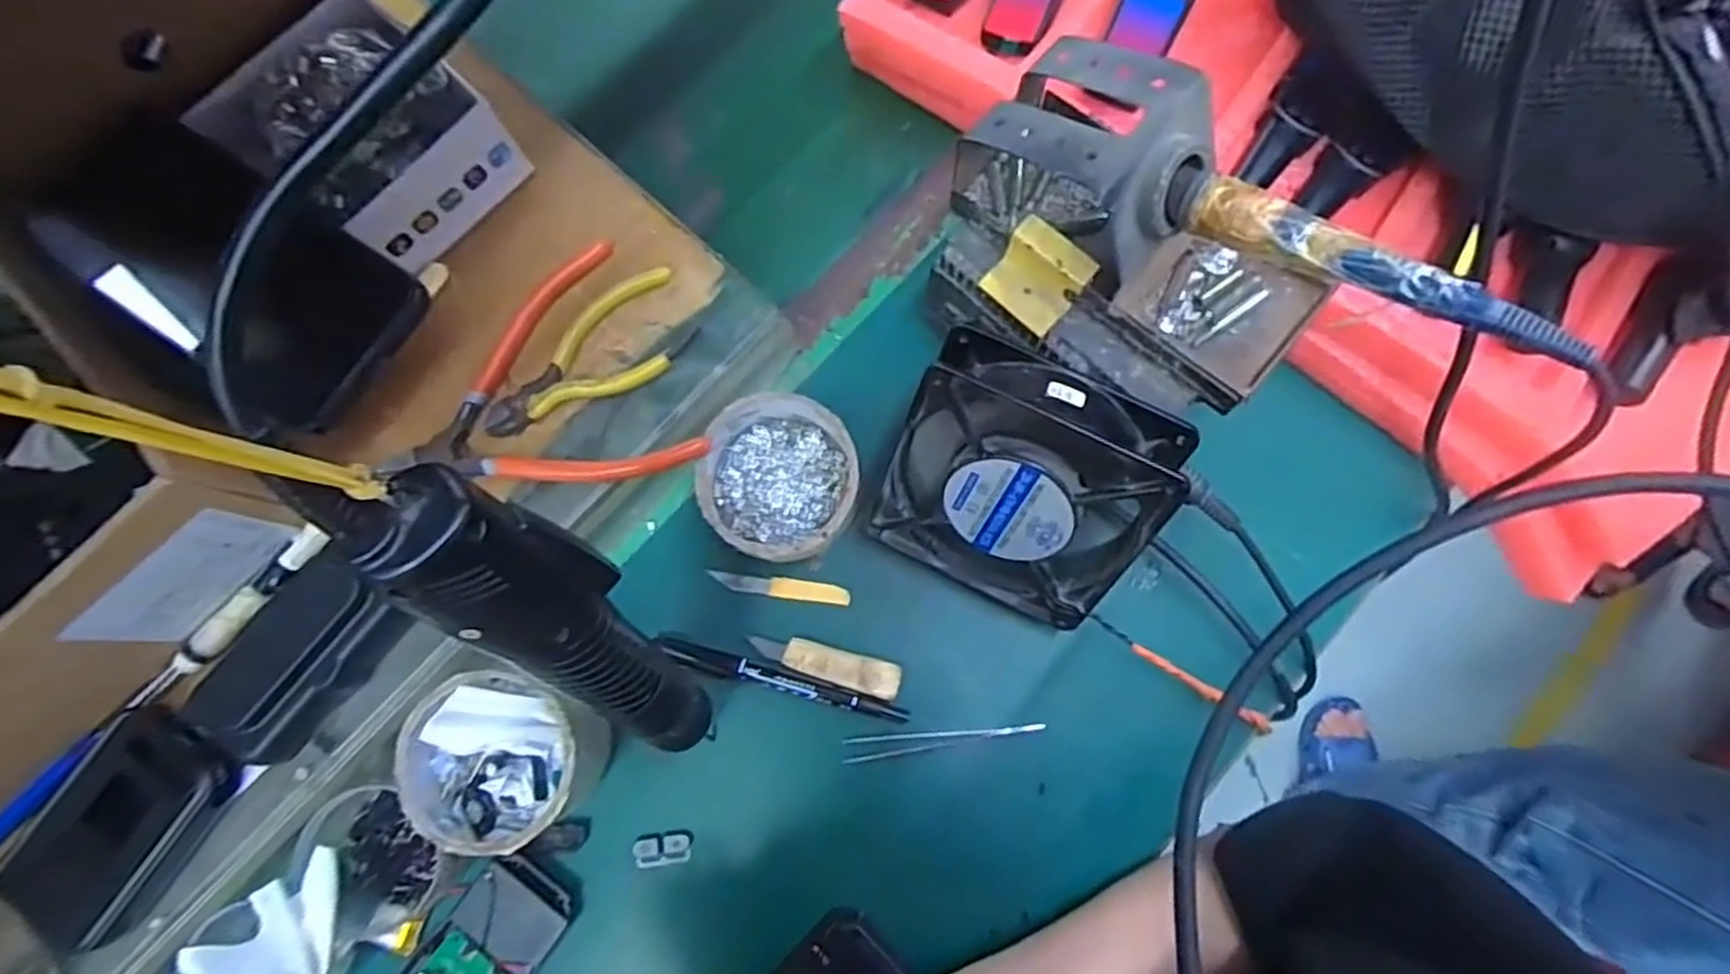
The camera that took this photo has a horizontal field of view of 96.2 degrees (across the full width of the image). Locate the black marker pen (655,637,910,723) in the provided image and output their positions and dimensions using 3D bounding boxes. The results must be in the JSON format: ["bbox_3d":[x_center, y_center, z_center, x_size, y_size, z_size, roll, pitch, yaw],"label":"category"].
[{"bbox_3d":[-0.043,0.101,0.408,0.133,0.008,0.013,14,80,4],"label":"black marker pen"}]

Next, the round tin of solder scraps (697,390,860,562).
[{"bbox_3d":[-0.041,-0.004,0.407,0.080,0.056,0.083,0,79,1],"label":"round tin of solder scraps"}]

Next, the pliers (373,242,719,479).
[{"bbox_3d":[-0.166,-0.043,0.379,0.137,0.014,0.121,-26,80,-4],"label":"pliers"}]

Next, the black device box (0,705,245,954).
[{"bbox_3d":[-0.323,0.145,0.334,0.056,0.017,0.093,32,82,7],"label":"black device box"}]

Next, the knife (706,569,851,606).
[{"bbox_3d":[-0.047,0.055,0.423,0.076,0.004,0.011,7,80,3],"label":"knife"}]

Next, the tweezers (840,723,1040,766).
[{"bbox_3d":[0.041,0.130,0.406,0.104,0.004,0.012,-10,79,-1],"label":"tweezers"}]

